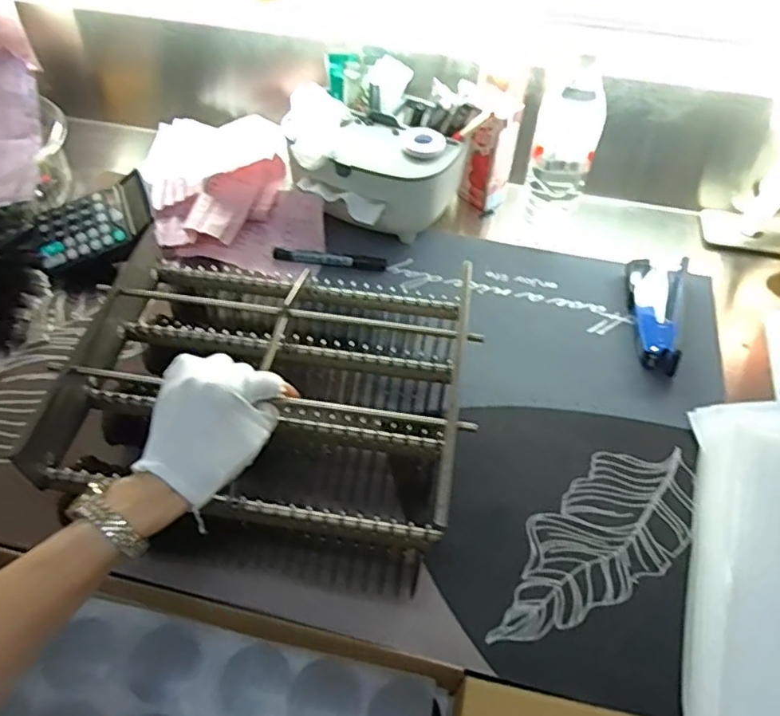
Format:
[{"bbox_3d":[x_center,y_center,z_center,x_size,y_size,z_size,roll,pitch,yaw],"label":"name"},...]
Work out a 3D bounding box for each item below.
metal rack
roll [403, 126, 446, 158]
[{"bbox_3d":[-0.097,0.024,0.517,0.316,0.098,0.246,11,53,8],"label":"metal rack"},{"bbox_3d":[0.039,-0.245,0.685,0.047,0.008,0.047,0,53,0],"label":"roll"}]

